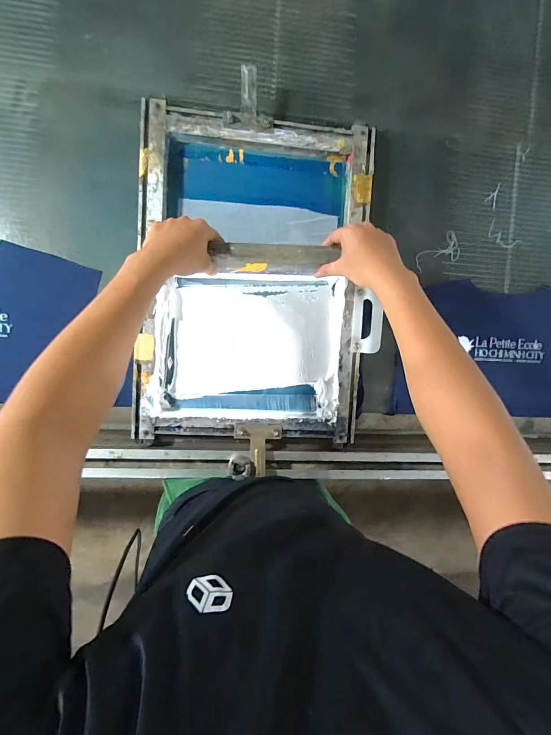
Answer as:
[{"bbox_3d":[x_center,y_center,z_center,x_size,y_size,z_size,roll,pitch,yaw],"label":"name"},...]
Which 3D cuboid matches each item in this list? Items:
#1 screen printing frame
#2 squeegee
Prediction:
[{"bbox_3d":[-0.030,-0.148,0.604,0.417,0.043,0.565,3,93,-8],"label":"screen printing frame"},{"bbox_3d":[-0.006,-0.167,0.519,0.173,0.089,0.024,-1,93,-8],"label":"squeegee"}]

